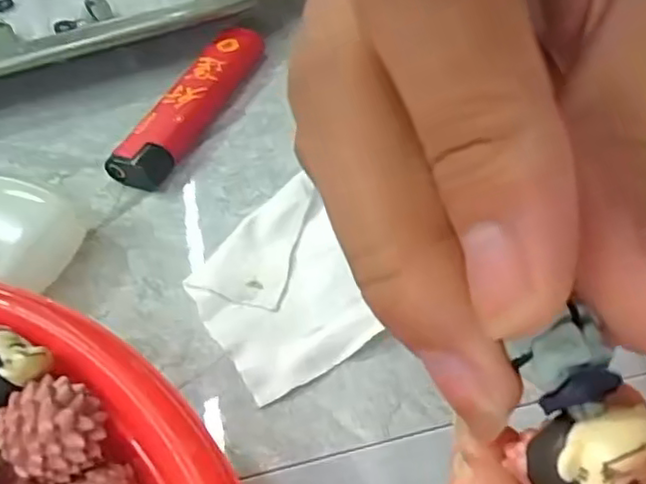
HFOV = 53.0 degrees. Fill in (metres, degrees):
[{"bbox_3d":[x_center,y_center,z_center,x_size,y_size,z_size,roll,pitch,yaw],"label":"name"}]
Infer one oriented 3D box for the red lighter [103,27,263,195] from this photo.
[{"bbox_3d":[-0.045,-0.049,0.225,0.020,0.013,0.077,15,54,18],"label":"red lighter"}]

